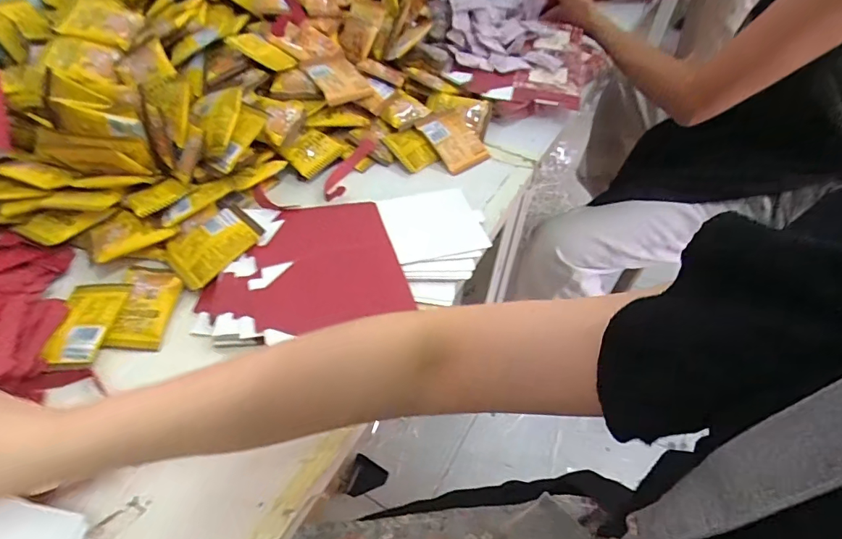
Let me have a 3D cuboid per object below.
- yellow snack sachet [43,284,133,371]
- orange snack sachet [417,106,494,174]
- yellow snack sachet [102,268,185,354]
[{"bbox_3d":[-0.319,0.050,0.428,0.058,0.008,0.089,1,50,0],"label":"yellow snack sachet"},{"bbox_3d":[0.046,-0.176,0.610,0.072,0.013,0.092,-28,77,-23],"label":"orange snack sachet"},{"bbox_3d":[-0.269,0.034,0.451,0.058,0.017,0.093,-2,50,-2],"label":"yellow snack sachet"}]

